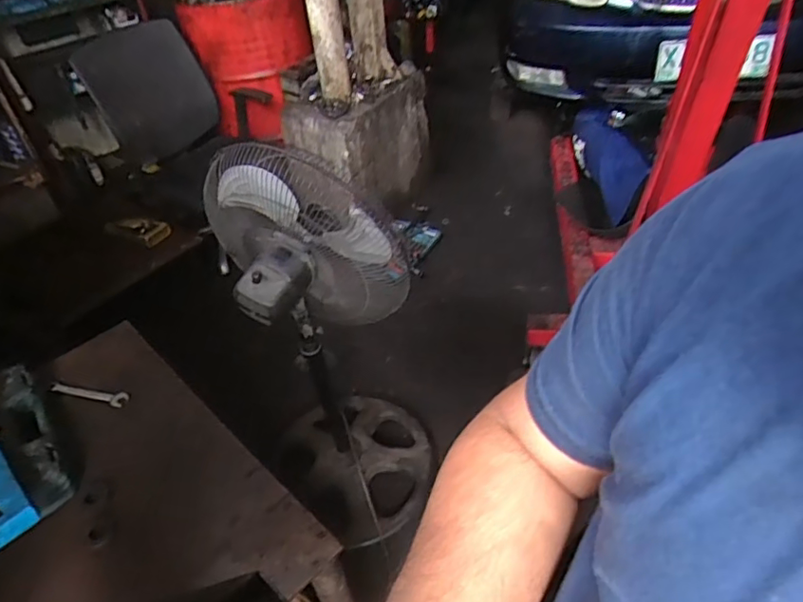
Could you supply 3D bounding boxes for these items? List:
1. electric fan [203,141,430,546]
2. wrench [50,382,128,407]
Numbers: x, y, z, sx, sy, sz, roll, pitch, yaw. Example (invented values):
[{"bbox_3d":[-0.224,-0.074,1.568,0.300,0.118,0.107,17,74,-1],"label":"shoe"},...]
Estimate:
[{"bbox_3d":[-0.163,0.120,1.332,0.349,0.951,0.460,-15,41,-10],"label":"electric fan"},{"bbox_3d":[-0.495,0.145,0.890,0.139,0.007,0.024,9,43,16],"label":"wrench"}]

